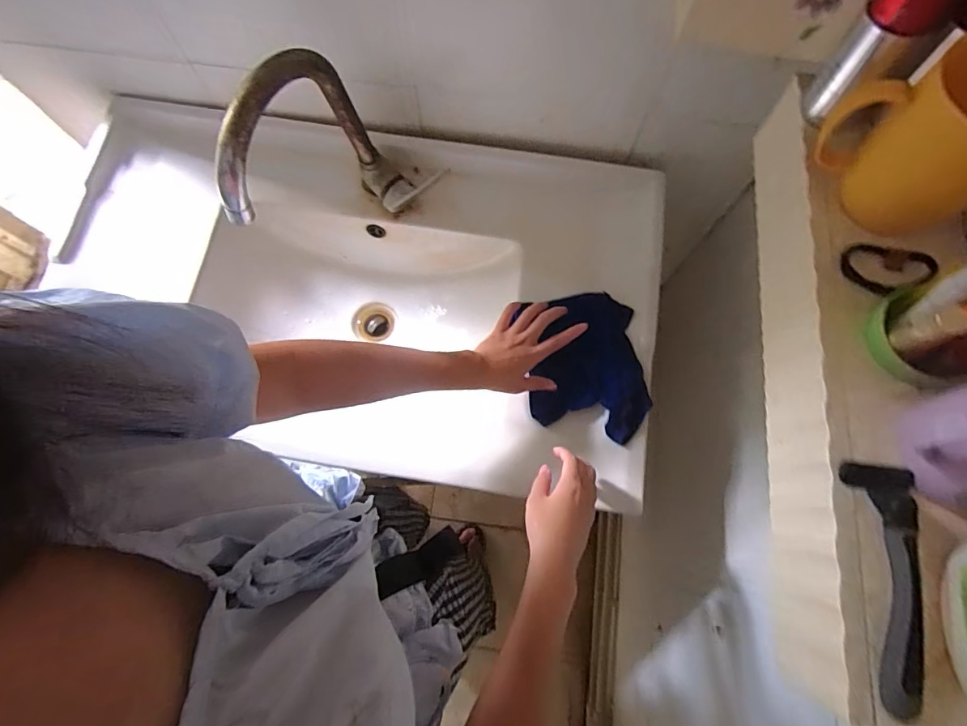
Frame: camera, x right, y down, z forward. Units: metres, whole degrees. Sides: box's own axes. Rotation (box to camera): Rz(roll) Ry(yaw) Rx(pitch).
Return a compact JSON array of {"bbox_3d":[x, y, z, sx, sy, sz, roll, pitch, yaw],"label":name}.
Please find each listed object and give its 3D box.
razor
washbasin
[{"bbox_3d":[0.248,0.129,0.278,0.040,0.030,0.137,1,74,0],"label":"razor"},{"bbox_3d":[-0.171,-0.089,0.699,0.792,0.168,0.463,9,74,2],"label":"washbasin"}]

